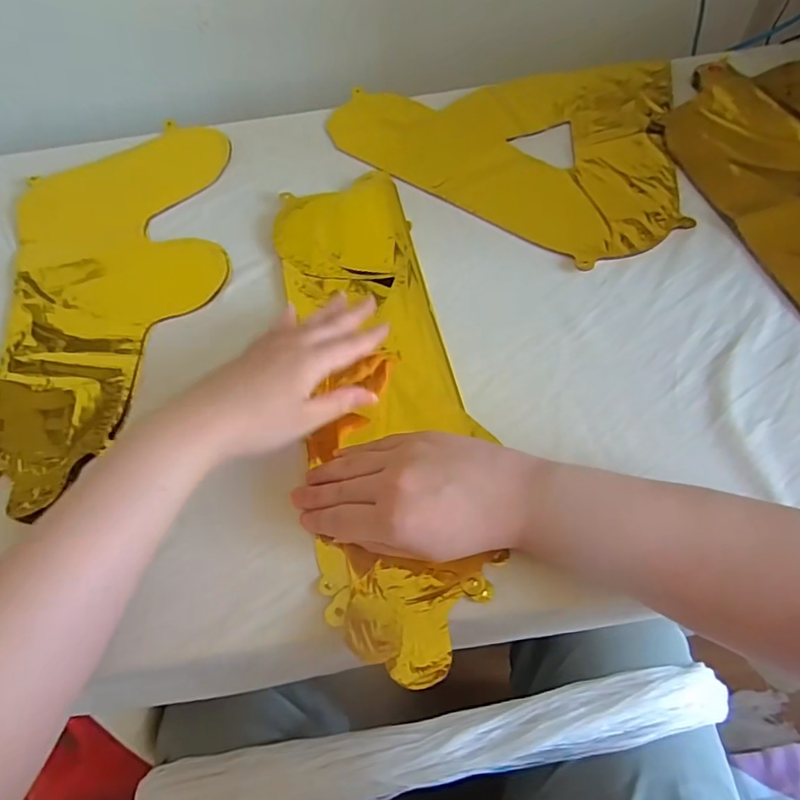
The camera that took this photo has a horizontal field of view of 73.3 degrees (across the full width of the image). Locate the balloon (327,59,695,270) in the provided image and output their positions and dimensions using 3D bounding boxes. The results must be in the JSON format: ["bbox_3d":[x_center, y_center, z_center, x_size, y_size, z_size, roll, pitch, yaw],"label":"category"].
[{"bbox_3d":[0.144,-0.291,0.570,0.358,0.010,0.294,37,69,22],"label":"balloon"}]

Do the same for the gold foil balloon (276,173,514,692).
[{"bbox_3d":[-0.021,-0.020,0.429,0.128,0.033,0.435,-9,60,-1],"label":"gold foil balloon"}]

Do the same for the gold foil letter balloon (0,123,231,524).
[{"bbox_3d":[-0.257,-0.110,0.491,0.198,0.008,0.400,-13,60,-3],"label":"gold foil letter balloon"}]

